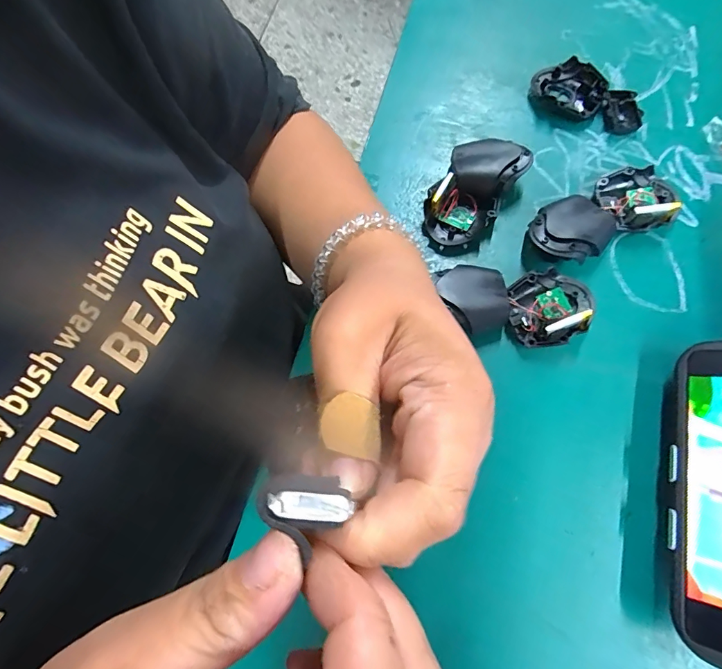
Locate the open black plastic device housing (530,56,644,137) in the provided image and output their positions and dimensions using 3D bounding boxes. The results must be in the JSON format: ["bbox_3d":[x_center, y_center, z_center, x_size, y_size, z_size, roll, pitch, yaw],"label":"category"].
[{"bbox_3d":[0.195,-0.205,0.365,0.094,0.017,0.046,27,74,11],"label":"open black plastic device housing"}]

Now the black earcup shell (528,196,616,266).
[{"bbox_3d":[0.155,-0.077,0.316,0.052,0.028,0.060,32,75,13],"label":"black earcup shell"}]

